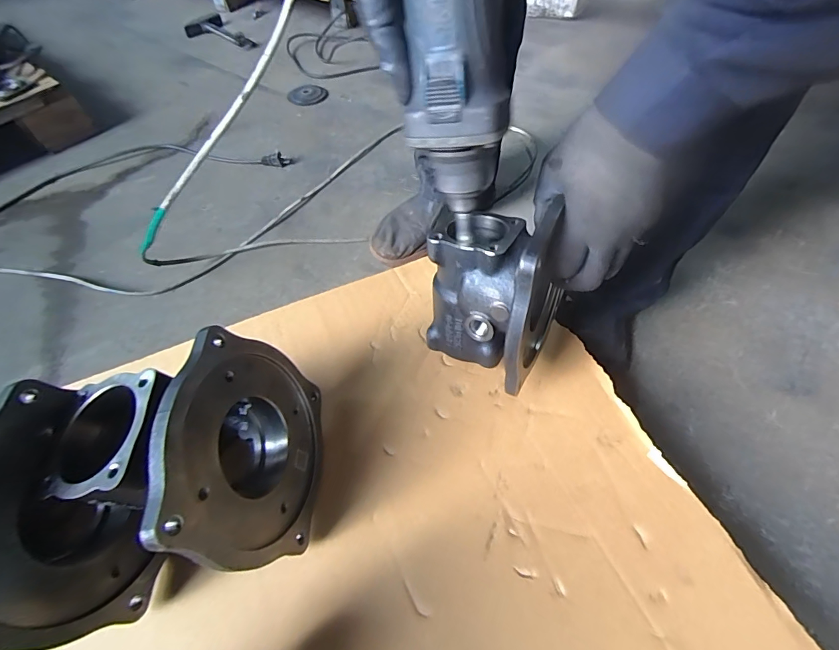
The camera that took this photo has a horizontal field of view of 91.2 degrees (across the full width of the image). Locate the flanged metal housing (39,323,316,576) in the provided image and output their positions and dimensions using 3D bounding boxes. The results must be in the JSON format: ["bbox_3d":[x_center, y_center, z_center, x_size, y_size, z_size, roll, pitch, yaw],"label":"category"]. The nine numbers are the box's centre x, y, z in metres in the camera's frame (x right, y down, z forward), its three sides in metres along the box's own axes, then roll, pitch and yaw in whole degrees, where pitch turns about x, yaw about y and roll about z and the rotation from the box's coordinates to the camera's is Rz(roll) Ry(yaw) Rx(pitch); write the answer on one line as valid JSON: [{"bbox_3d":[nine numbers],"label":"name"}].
[{"bbox_3d":[-0.166,0.099,0.317,0.107,0.156,0.145,-13,58,17],"label":"flanged metal housing"}]

